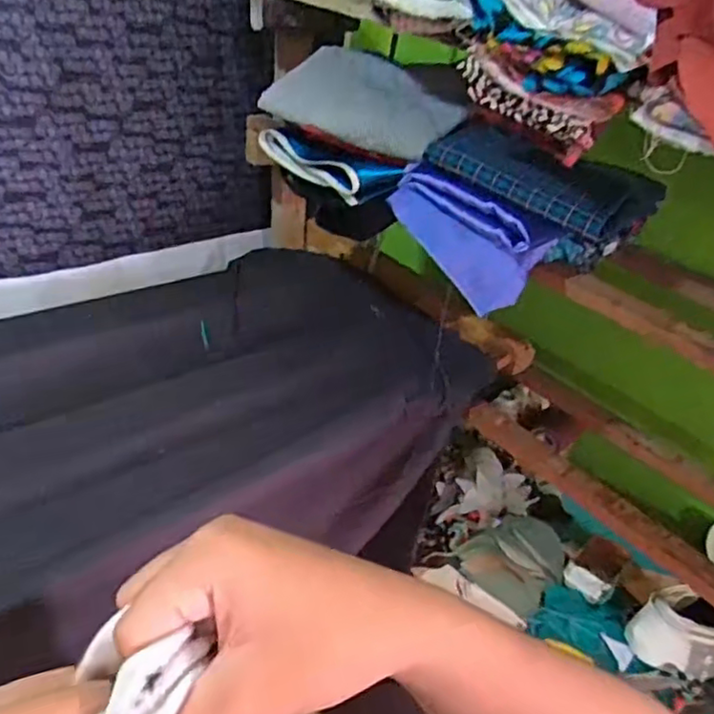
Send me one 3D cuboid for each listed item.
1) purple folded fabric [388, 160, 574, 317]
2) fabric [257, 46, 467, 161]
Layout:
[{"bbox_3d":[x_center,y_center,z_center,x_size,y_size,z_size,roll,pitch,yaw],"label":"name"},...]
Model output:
[{"bbox_3d":[0.120,-0.139,0.748,0.074,0.110,0.204,-26,43,-34],"label":"purple folded fabric"},{"bbox_3d":[0.017,-0.348,0.885,0.253,0.030,0.201,23,55,18],"label":"fabric"}]

